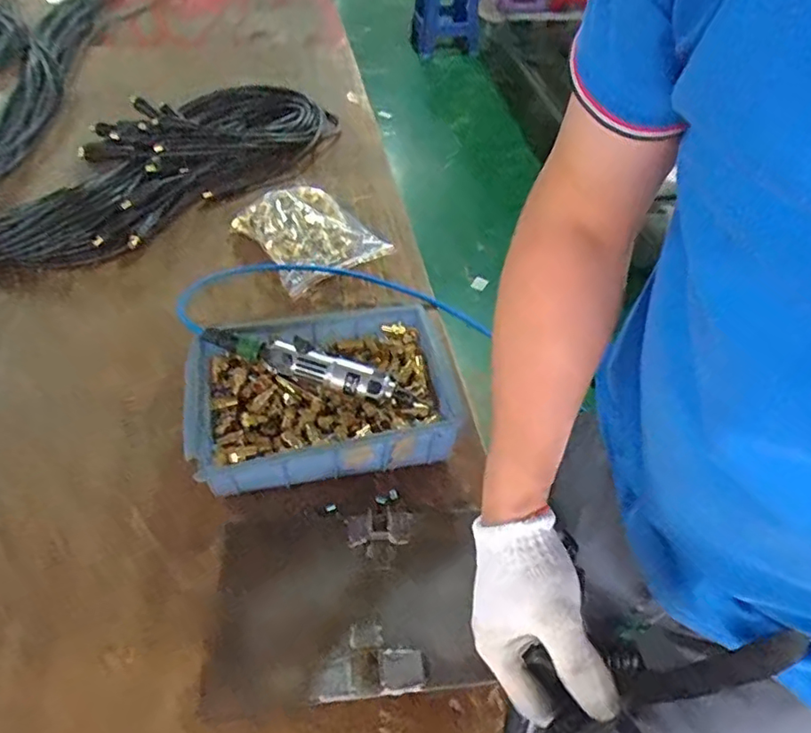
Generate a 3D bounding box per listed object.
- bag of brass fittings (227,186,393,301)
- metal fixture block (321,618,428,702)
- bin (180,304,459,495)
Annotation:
[{"bbox_3d":[-0.163,-0.221,0.956,0.189,0.069,0.217,-31,55,-28],"label":"bag of brass fittings"},{"bbox_3d":[-0.031,0.266,0.527,0.093,0.008,0.061,-4,48,-5],"label":"metal fixture block"},{"bbox_3d":[-0.101,0.032,0.697,0.309,0.069,0.216,-13,50,-12],"label":"bin"}]

